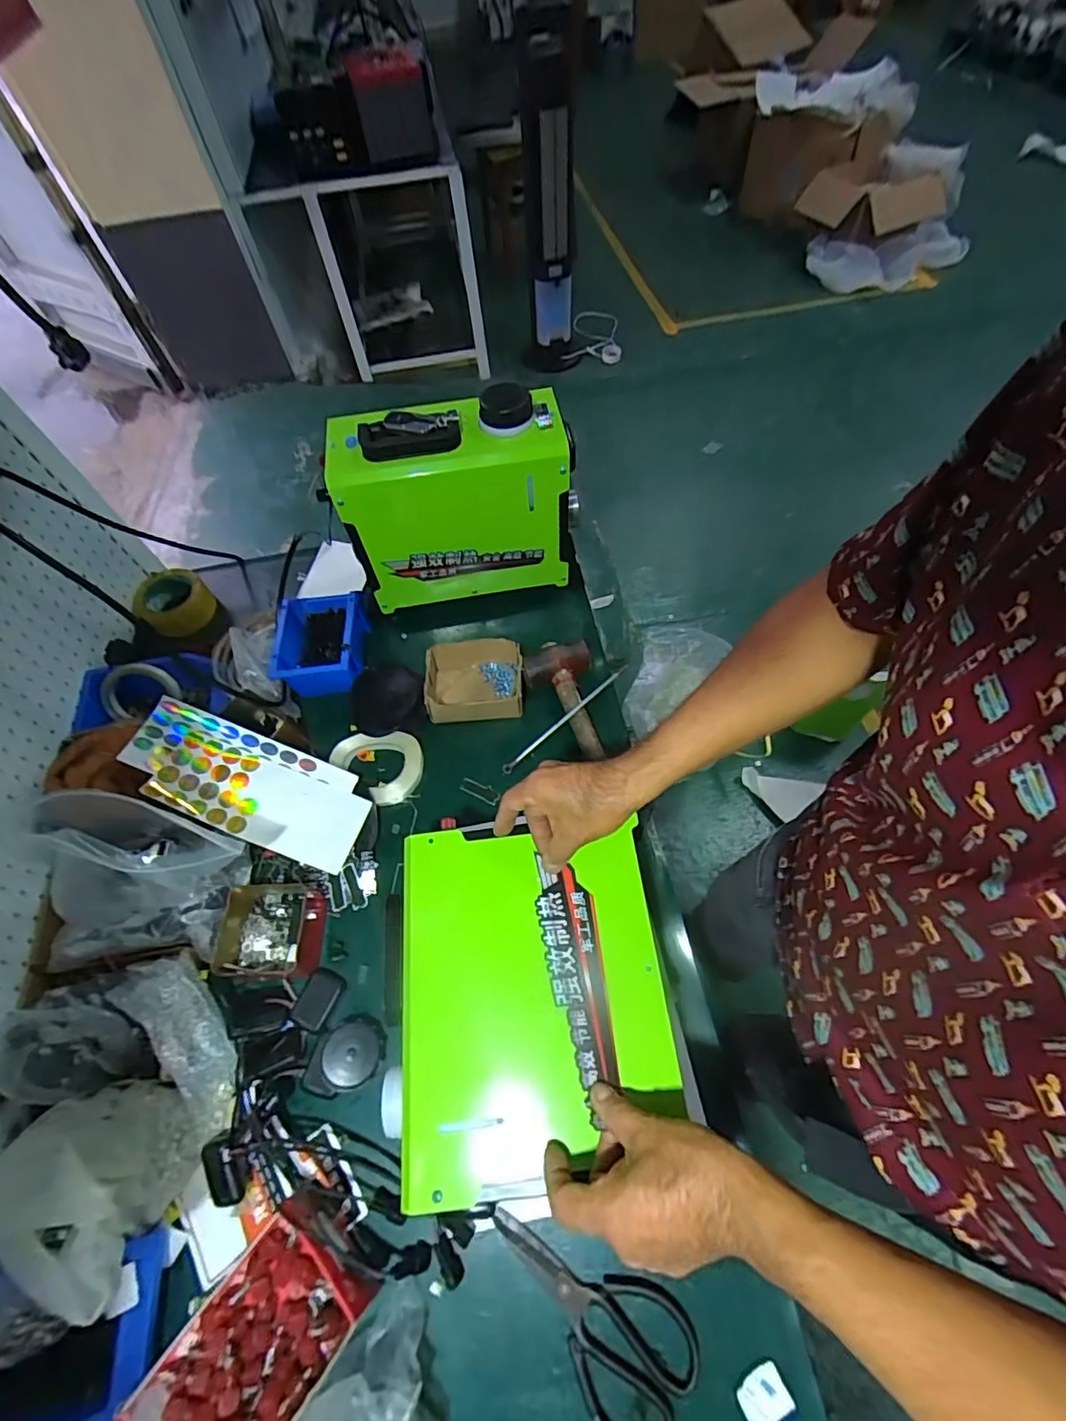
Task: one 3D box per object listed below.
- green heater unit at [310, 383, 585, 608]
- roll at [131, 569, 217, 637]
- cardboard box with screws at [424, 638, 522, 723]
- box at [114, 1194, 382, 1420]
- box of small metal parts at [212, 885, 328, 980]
[{"bbox_3d":[-0.102,-0.289,0.769,0.303,0.256,0.111,-10,60,-2],"label":"green heater unit"},{"bbox_3d":[-0.605,-0.185,0.911,0.121,0.057,0.111,35,68,21],"label":"roll"},{"bbox_3d":[-0.083,-0.043,0.786,0.133,0.056,0.107,-3,60,2],"label":"cardboard box with screws"},{"bbox_3d":[-0.235,0.543,0.463,0.118,0.052,0.188,35,68,21],"label":"box"},{"bbox_3d":[-0.310,0.261,0.645,0.111,0.047,0.102,-2,60,3],"label":"box of small metal parts"}]

